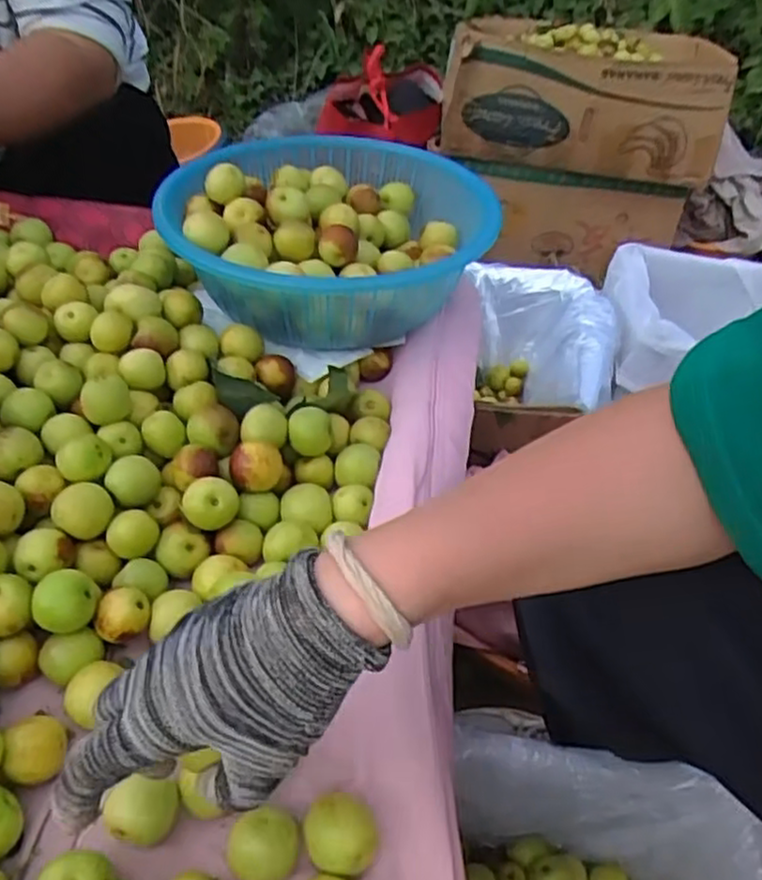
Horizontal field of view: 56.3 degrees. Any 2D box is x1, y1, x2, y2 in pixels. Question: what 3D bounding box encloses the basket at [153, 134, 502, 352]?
[{"bbox_3d":[-0.040,-0.171,0.611,0.275,0.087,0.252,4,42,-3],"label":"basket"}]

